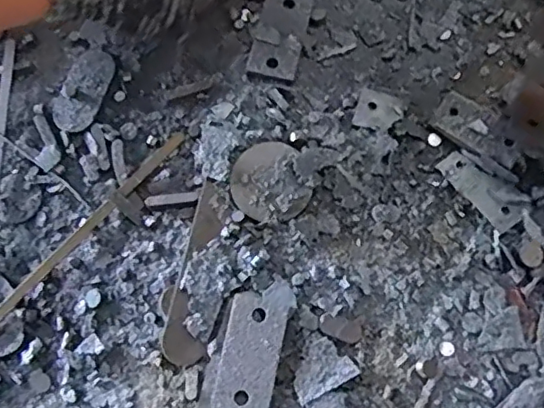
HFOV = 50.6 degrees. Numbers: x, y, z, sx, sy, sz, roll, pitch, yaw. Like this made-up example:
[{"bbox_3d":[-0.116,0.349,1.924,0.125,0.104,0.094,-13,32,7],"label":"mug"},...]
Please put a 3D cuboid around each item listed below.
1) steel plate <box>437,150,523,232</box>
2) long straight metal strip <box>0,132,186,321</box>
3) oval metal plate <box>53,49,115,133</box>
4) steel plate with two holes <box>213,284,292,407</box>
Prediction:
[{"bbox_3d":[0.193,-0.014,0.534,0.028,0.010,0.086,-37,77,-8],"label":"steel plate"},{"bbox_3d":[-0.210,0.062,0.520,0.015,0.008,0.358,41,80,12],"label":"long straight metal strip"},{"bbox_3d":[-0.189,-0.115,0.578,0.042,0.007,0.092,15,76,6],"label":"oval metal plate"},{"bbox_3d":[-0.017,0.125,0.498,0.048,0.014,0.110,12,75,5],"label":"steel plate with two holes"}]

